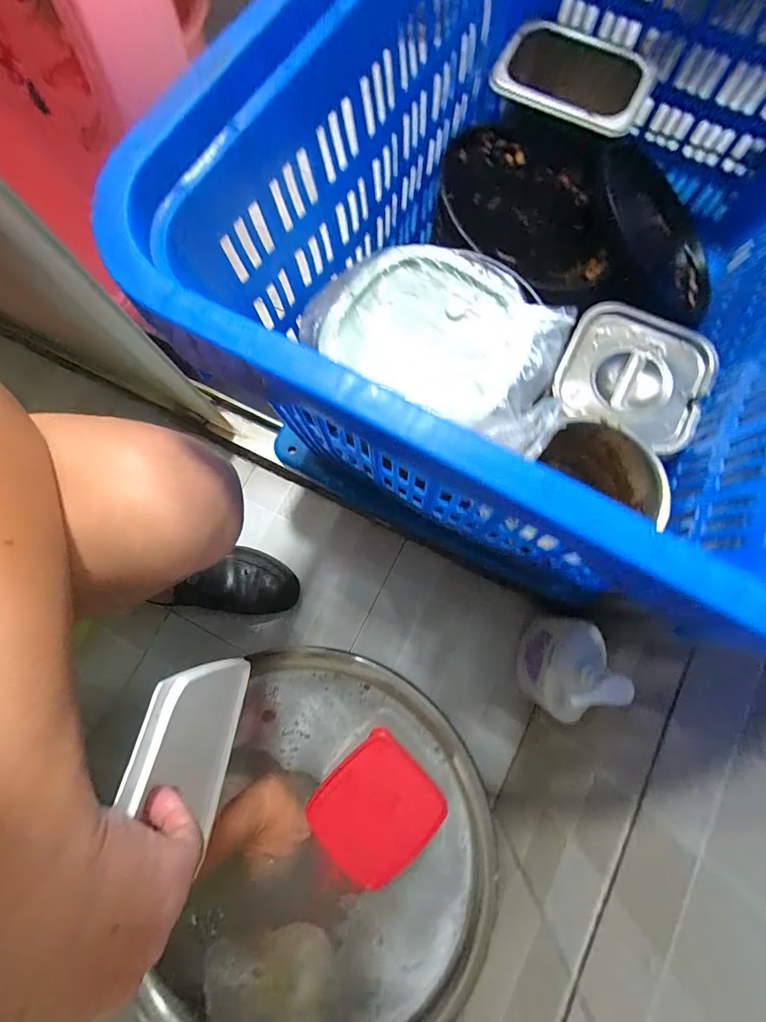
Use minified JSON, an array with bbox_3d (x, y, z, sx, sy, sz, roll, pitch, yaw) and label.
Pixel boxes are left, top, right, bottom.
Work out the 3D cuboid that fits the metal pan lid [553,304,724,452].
[{"bbox_3d":[0.245,-0.132,0.406,0.135,0.033,0.141,26,81,7],"label":"metal pan lid"}]

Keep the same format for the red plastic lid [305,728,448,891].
[{"bbox_3d":[-0.009,0.312,0.425,0.108,0.017,0.122,44,83,9],"label":"red plastic lid"}]

